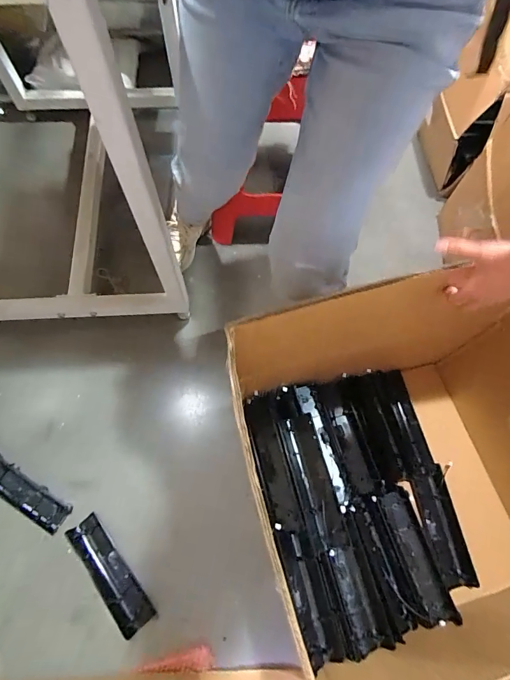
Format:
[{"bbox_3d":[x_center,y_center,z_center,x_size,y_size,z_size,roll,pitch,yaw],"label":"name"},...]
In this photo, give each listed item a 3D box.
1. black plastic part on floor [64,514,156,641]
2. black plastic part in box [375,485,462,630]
[{"bbox_3d":[-0.310,0.495,0.805,0.064,0.024,0.248,-38,73,-16],"label":"black plastic part on floor"},{"bbox_3d":[0.335,0.443,0.792,0.073,0.037,0.257,-12,68,-8],"label":"black plastic part in box"}]

